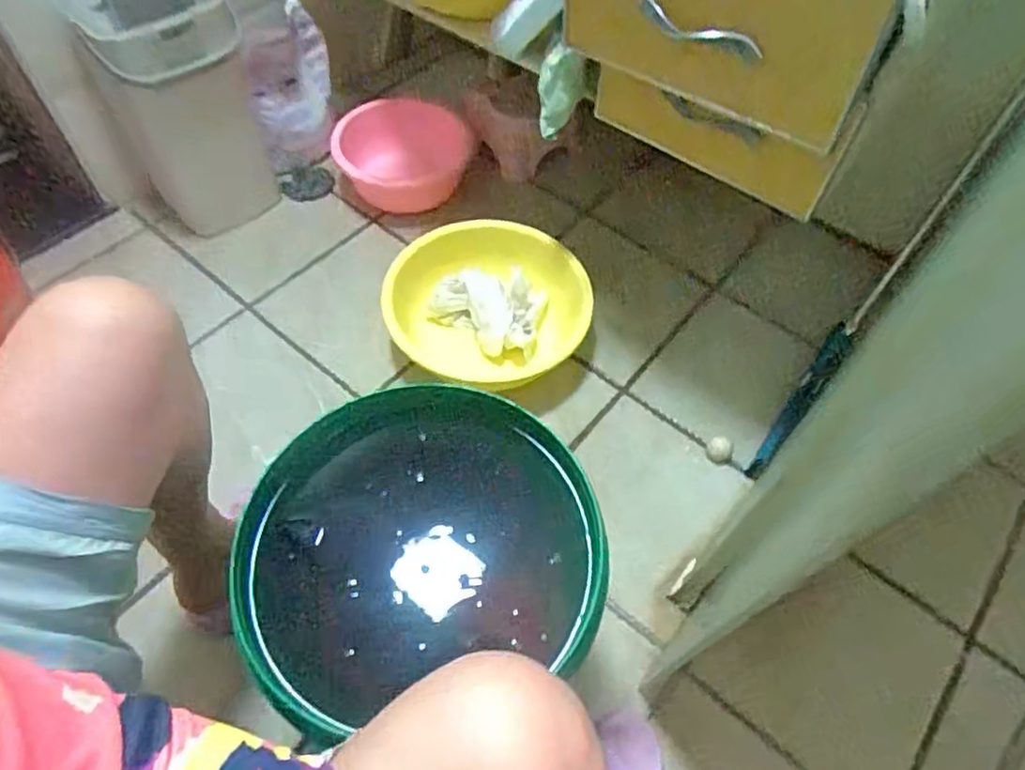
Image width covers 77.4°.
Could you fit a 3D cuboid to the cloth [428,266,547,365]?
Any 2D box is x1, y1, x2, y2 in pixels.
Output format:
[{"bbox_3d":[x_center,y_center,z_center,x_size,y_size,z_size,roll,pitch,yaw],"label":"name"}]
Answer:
[{"bbox_3d":[-0.040,-0.144,1.073,0.191,0.103,0.140,21,58,10],"label":"cloth"}]

